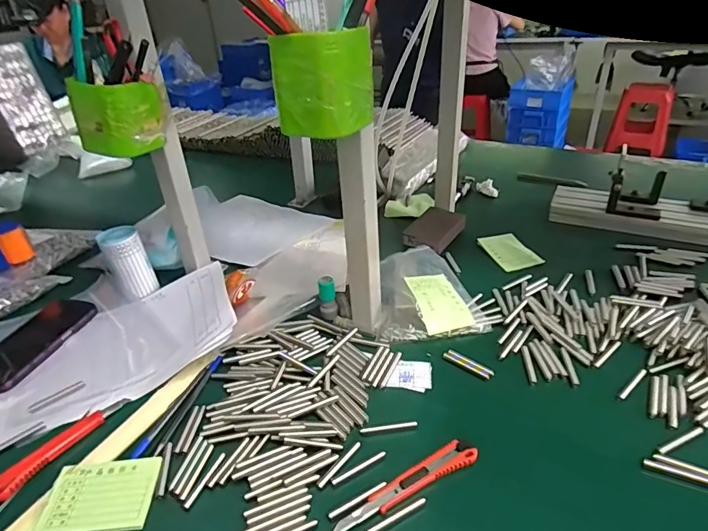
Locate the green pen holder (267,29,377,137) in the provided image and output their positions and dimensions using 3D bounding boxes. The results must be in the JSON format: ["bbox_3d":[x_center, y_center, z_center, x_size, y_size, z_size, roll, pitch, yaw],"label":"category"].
[{"bbox_3d":[-0.026,-0.160,0.399,0.066,0.080,0.059,17,38,29],"label":"green pen holder"}]

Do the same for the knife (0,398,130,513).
[{"bbox_3d":[-0.306,0.186,0.469,0.025,0.014,0.149,13,36,25],"label":"knife"}]

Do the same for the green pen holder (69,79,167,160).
[{"bbox_3d":[-0.280,-0.179,0.551,0.077,0.079,0.078,7,34,17],"label":"green pen holder"}]

